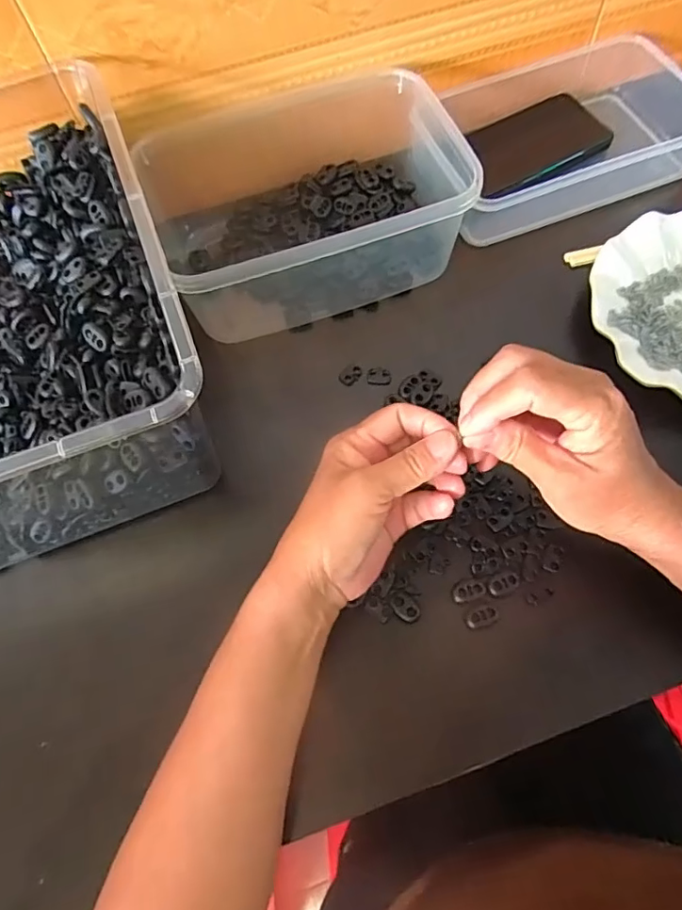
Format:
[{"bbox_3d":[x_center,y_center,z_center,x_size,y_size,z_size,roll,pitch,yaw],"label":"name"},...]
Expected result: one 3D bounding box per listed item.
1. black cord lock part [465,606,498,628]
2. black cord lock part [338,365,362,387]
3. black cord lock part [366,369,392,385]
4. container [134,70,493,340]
[{"bbox_3d":[0.090,0.103,0.335,0.020,0.004,0.011,-21,70,-5],"label":"black cord lock part"},{"bbox_3d":[0.007,-0.063,0.415,0.014,0.004,0.019,34,75,14],"label":"black cord lock part"},{"bbox_3d":[0.030,-0.061,0.411,0.019,0.004,0.013,7,70,5],"label":"black cord lock part"},{"bbox_3d":[-0.034,-0.211,0.435,0.259,0.085,0.188,-16,70,-3],"label":"container"}]

